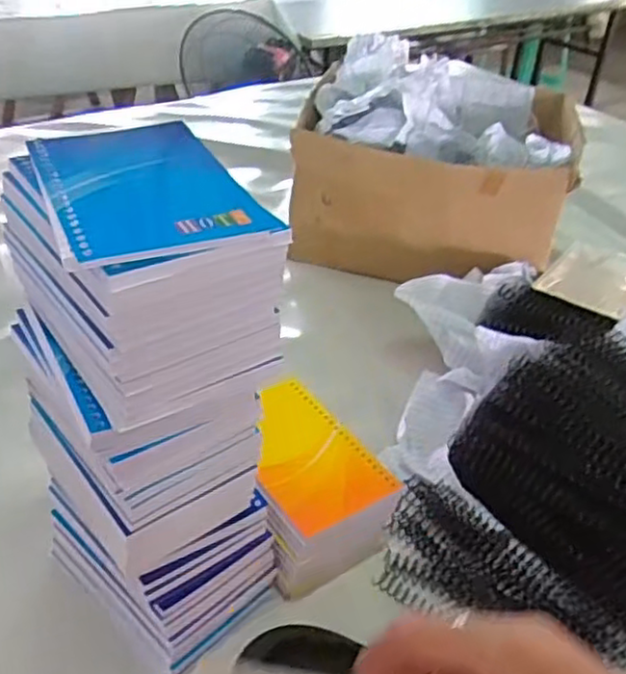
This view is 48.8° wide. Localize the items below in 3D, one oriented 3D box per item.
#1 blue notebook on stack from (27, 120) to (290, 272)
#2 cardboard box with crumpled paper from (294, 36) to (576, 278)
[{"bbox_3d":[-0.077,-0.068,0.308,0.085,0.009,0.112,-14,40,-23],"label":"blue notebook on stack"},{"bbox_3d":[0.145,-0.206,0.808,0.293,0.180,0.249,15,38,14],"label":"cardboard box with crumpled paper"}]

